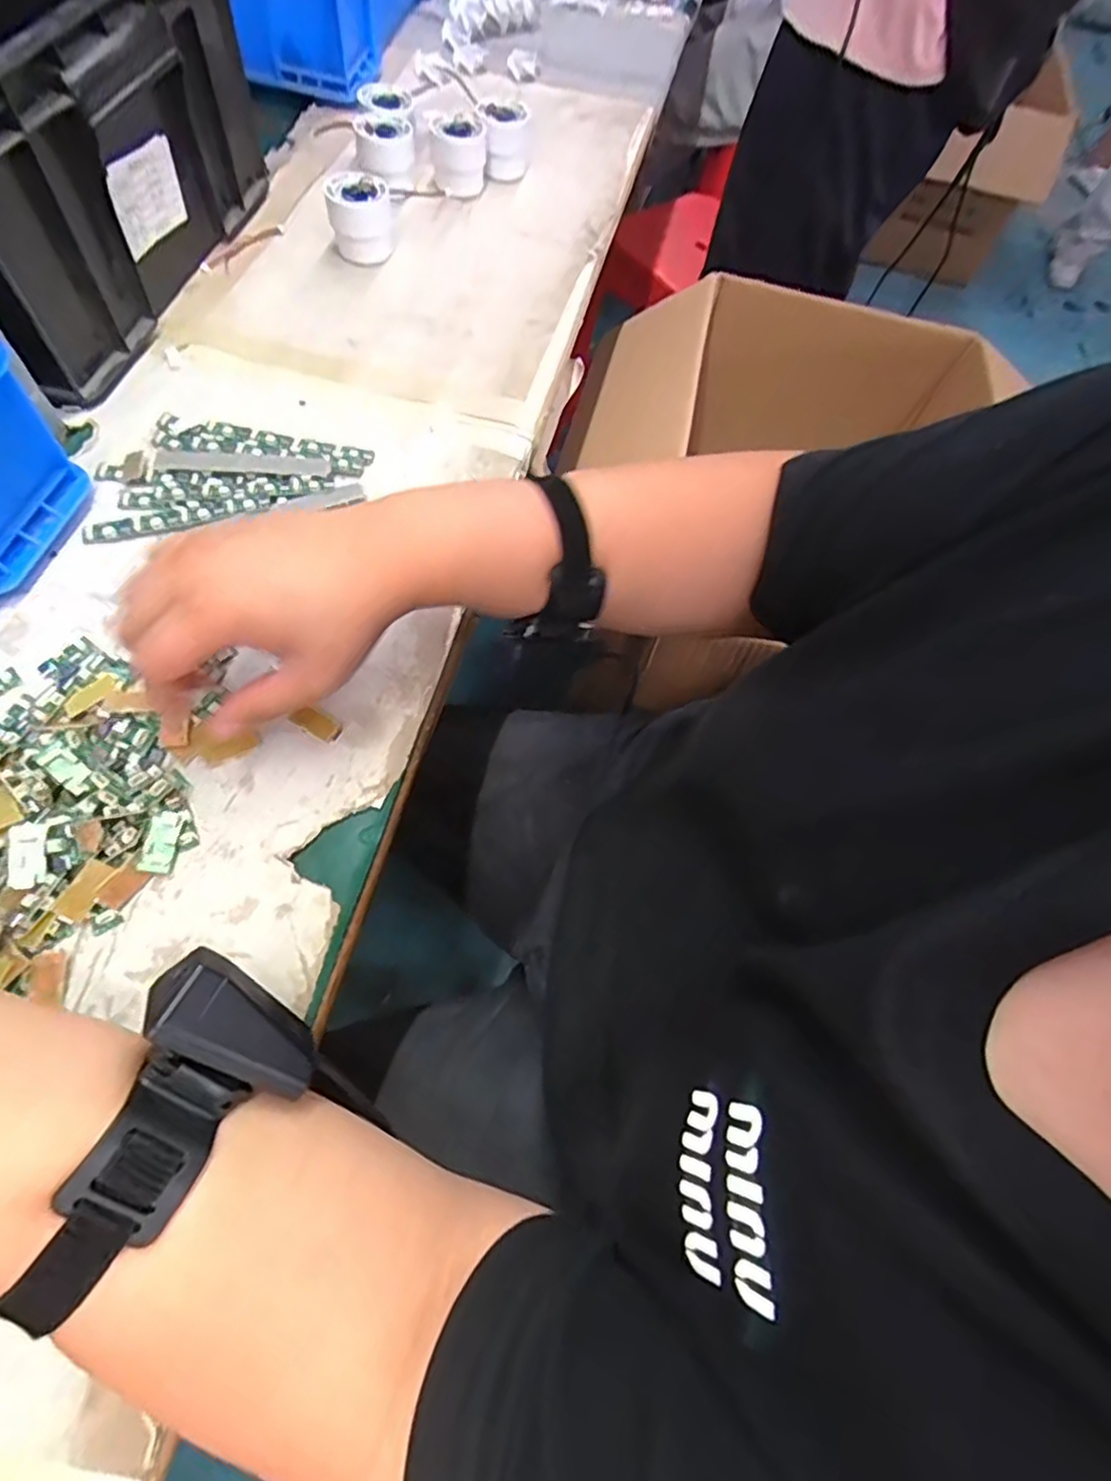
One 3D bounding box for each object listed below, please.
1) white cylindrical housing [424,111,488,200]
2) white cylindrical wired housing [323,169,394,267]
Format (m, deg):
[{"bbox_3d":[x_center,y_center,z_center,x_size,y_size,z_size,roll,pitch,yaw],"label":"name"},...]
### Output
[{"bbox_3d":[-0.097,-0.590,0.655,0.053,0.053,0.050,3,65,-6],"label":"white cylindrical housing"},{"bbox_3d":[-0.174,-0.468,0.580,0.056,0.045,0.054,-8,67,-10],"label":"white cylindrical wired housing"}]

